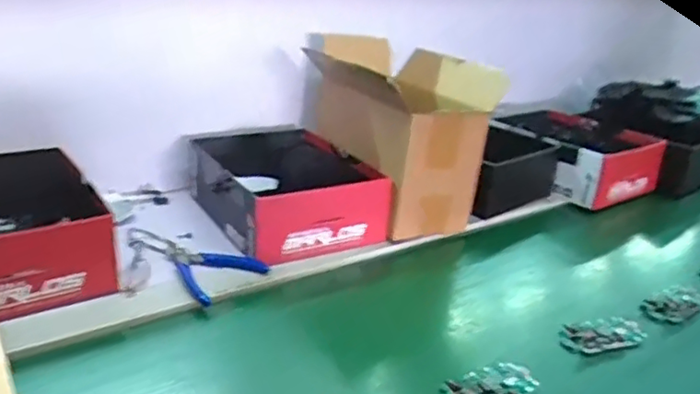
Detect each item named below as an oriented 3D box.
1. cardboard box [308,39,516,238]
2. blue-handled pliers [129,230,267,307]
[{"bbox_3d":[0.057,-0.096,0.912,0.182,0.210,0.273,-8,26,-29],"label":"cardboard box"},{"bbox_3d":[-0.195,0.071,0.750,0.176,0.014,0.099,20,27,32],"label":"blue-handled pliers"}]

